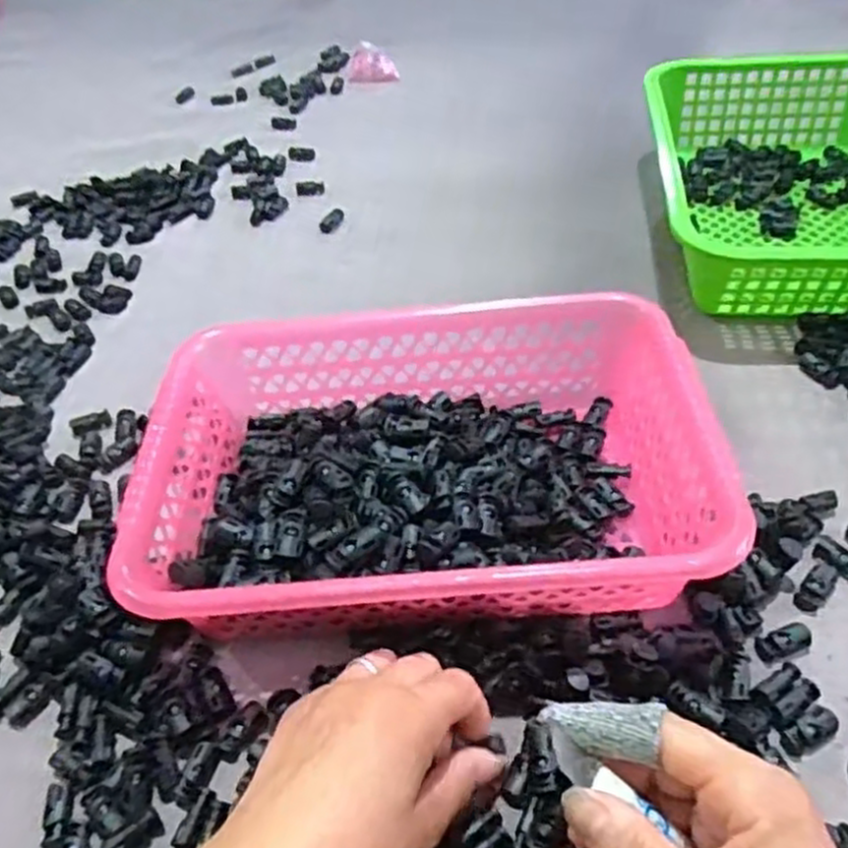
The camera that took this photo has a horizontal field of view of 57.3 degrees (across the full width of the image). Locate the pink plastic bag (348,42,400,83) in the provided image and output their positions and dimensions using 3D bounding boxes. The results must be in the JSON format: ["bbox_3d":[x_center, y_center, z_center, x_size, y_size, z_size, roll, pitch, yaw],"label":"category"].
[{"bbox_3d":[-0.061,-0.427,0.919,0.057,0.031,0.046,-7,47,1],"label":"pink plastic bag"}]

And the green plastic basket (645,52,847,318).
[{"bbox_3d":[0.300,-0.203,0.638,0.220,0.080,0.295,1,47,8],"label":"green plastic basket"}]

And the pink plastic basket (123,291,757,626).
[{"bbox_3d":[0.002,0.026,0.455,0.299,0.086,0.200,-4,47,4],"label":"pink plastic basket"}]

